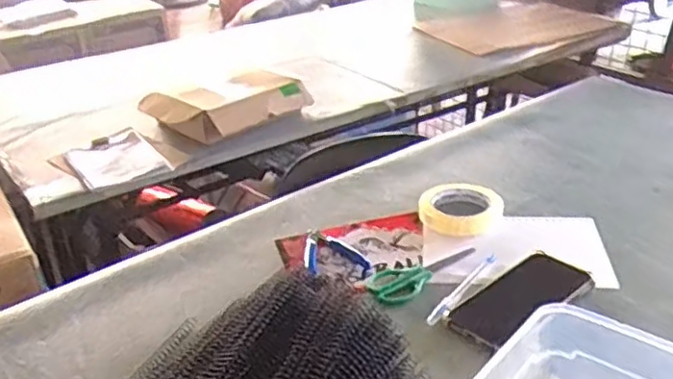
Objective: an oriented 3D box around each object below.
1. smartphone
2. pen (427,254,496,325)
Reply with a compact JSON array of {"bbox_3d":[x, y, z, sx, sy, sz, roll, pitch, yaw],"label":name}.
[{"bbox_3d":[0.199,0.114,0.718,0.168,0.014,0.075,-24,34,-34],"label":"smartphone"},{"bbox_3d":[0.139,0.108,0.743,0.017,0.007,0.150,15,33,31],"label":"pen"}]

